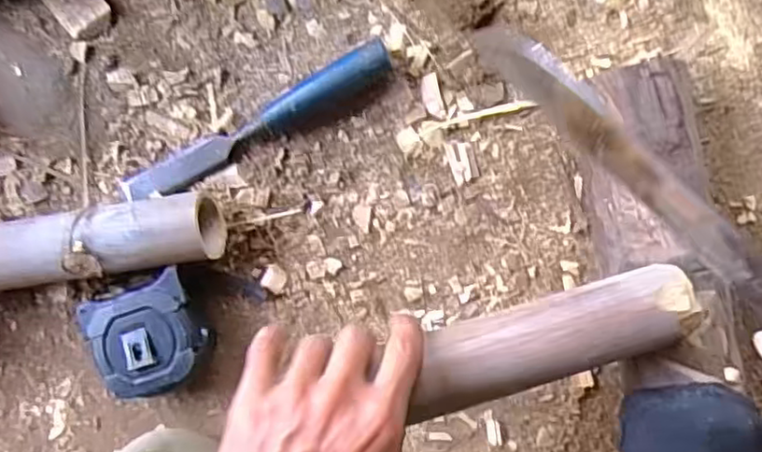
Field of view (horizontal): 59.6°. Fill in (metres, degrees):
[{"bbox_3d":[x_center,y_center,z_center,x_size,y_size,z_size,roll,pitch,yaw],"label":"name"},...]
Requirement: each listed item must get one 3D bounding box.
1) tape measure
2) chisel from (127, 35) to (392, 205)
[{"bbox_3d":[-0.164,0.079,0.481,0.080,0.043,0.077,-24,88,7],"label":"tape measure"},{"bbox_3d":[-0.094,-0.072,0.480,0.221,0.026,0.025,-26,87,7],"label":"chisel"}]

